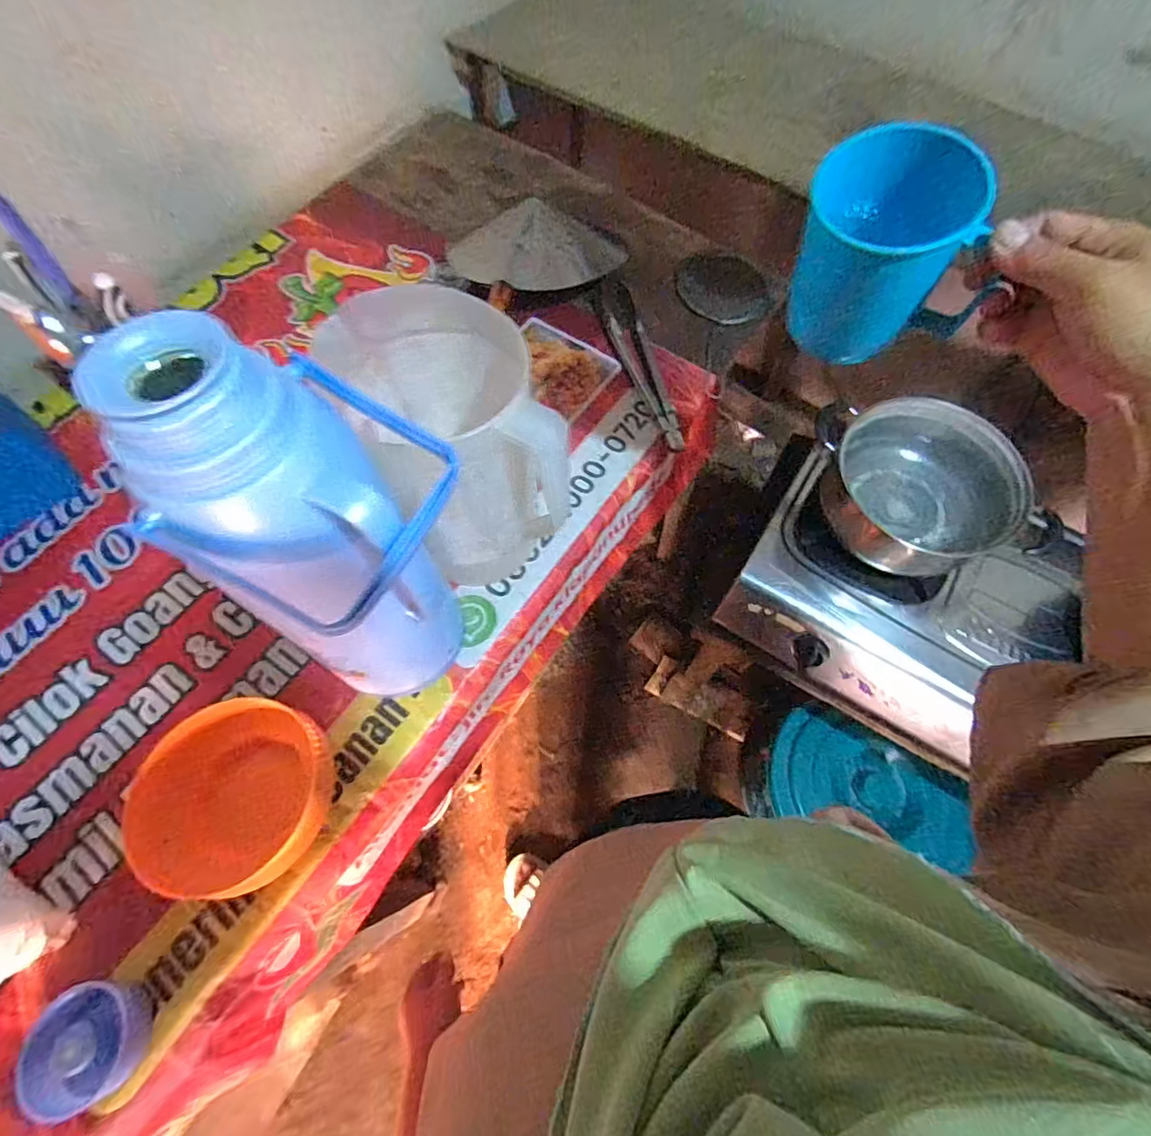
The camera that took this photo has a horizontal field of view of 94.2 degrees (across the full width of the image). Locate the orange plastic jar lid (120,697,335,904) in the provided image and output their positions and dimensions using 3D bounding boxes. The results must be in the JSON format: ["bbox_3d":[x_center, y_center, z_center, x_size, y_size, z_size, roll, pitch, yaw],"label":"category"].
[{"bbox_3d":[-0.289,0.195,0.467,0.154,0.063,0.149,0,66,0],"label":"orange plastic jar lid"}]

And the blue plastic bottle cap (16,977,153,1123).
[{"bbox_3d":[-0.360,0.350,0.393,0.075,0.041,0.073,0,66,0],"label":"blue plastic bottle cap"}]

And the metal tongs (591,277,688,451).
[{"bbox_3d":[0.083,-0.284,0.712,0.048,0.027,0.295,-14,67,-6],"label":"metal tongs"}]

